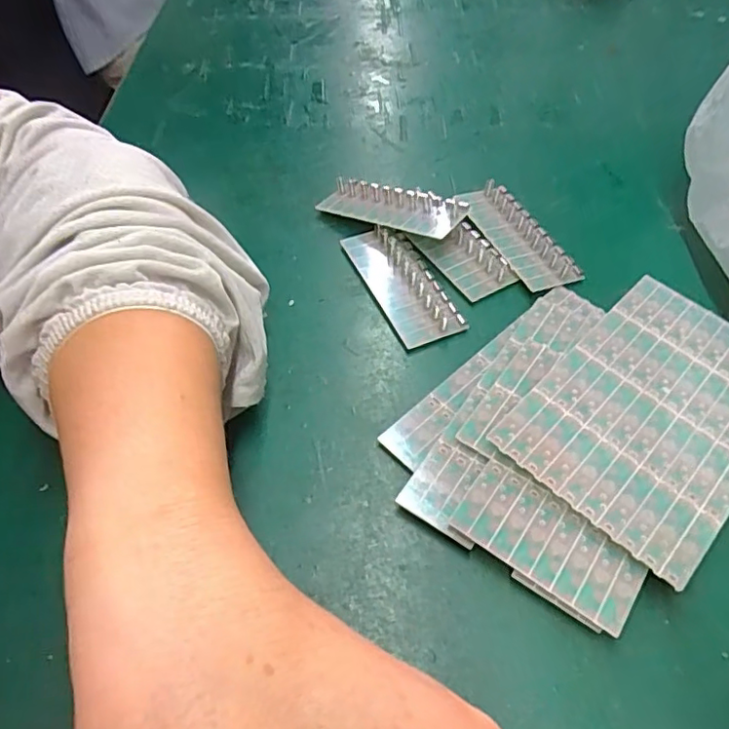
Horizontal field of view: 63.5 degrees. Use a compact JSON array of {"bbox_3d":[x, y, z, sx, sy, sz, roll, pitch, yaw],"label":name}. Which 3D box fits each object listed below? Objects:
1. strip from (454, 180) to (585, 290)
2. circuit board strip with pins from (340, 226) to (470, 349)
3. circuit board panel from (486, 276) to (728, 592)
[{"bbox_3d":[0.079,-0.069,0.312,0.036,0.010,0.078,-20,55,-15],"label":"strip"},{"bbox_3d":[0.018,-0.042,0.293,0.031,0.010,0.077,-21,55,-16],"label":"circuit board strip with pins"},{"bbox_3d":[0.118,0.017,0.237,0.078,0.004,0.124,40,60,22],"label":"circuit board panel"}]

